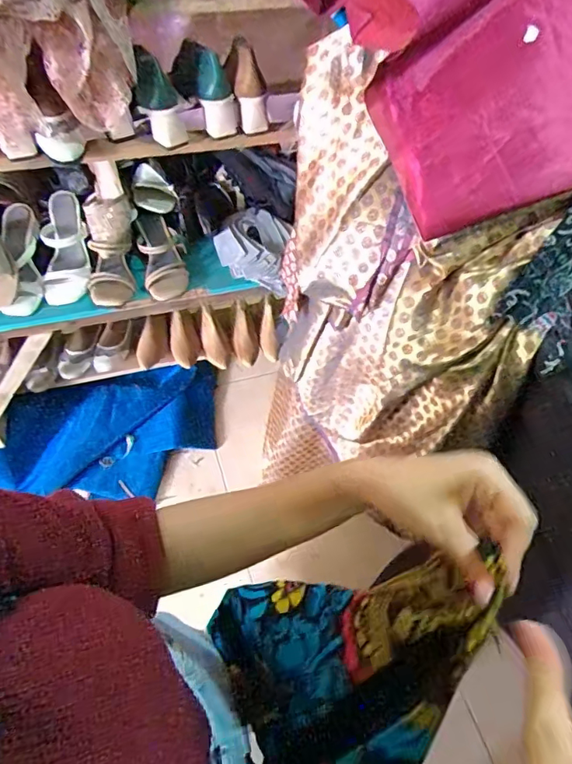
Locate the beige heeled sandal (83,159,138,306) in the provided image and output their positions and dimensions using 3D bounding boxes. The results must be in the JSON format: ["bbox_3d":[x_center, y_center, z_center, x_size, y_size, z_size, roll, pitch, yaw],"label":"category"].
[{"bbox_3d":[-0.348,-0.286,0.988,0.094,0.081,0.268,-1,95,-5],"label":"beige heeled sandal"}]

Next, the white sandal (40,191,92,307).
[{"bbox_3d":[-0.436,-0.271,0.986,0.091,0.056,0.229,-3,85,-6],"label":"white sandal"}]

